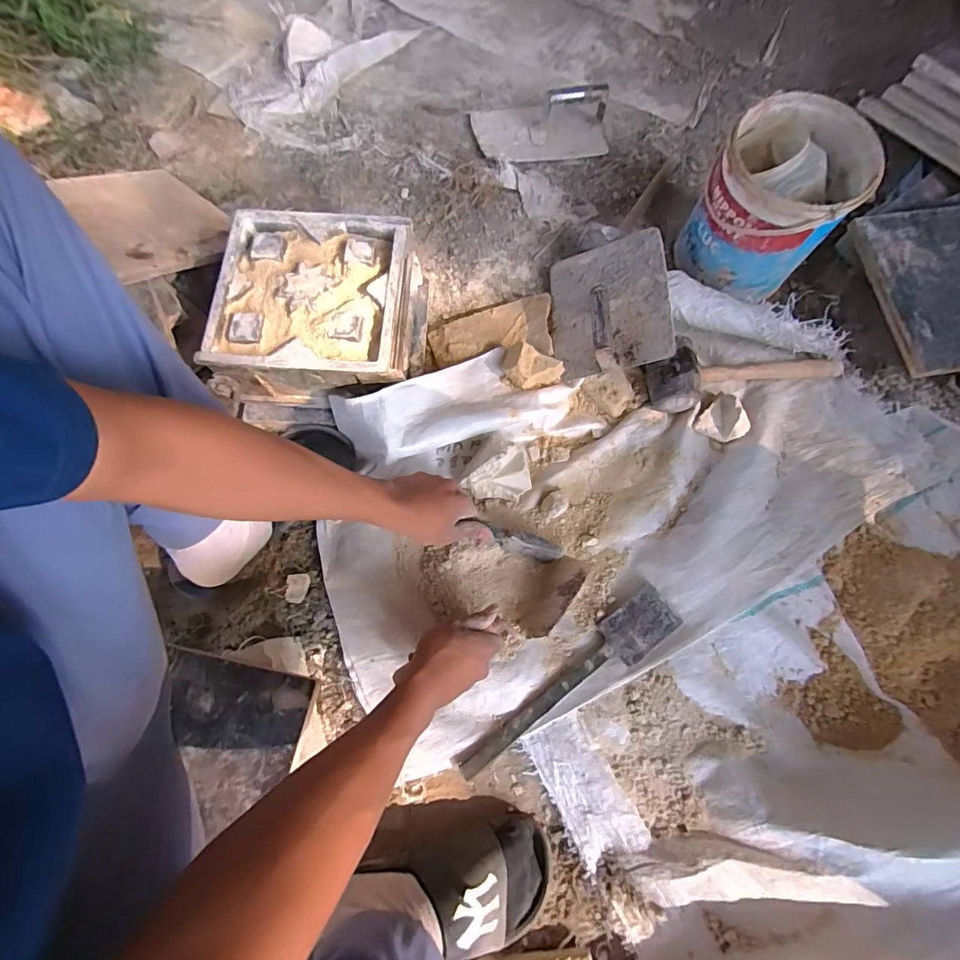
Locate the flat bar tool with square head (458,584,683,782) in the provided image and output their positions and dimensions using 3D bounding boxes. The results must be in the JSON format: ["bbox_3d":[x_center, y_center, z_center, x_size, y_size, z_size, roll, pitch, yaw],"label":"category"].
[{"bbox_3d":[0.113,0.247,0.559,0.317,0.014,0.063,-36,77,-11],"label":"flat bar tool with square head"}]

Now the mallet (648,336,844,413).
[{"bbox_3d":[0.383,-0.170,0.668,0.293,0.056,0.090,-15,74,-5],"label":"mallet"}]

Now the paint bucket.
[{"bbox_3d":[0.403,-0.386,0.646,0.170,0.164,0.186,0,71,1],"label":"paint bucket"}]

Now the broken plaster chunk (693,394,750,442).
[{"bbox_3d":[0.349,-0.085,0.651,0.066,0.031,0.059,-41,78,-12],"label":"broken plaster chunk"}]

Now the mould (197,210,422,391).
[{"bbox_3d":[-0.211,-0.226,0.638,0.242,0.132,0.220,3,73,0],"label":"mould"}]

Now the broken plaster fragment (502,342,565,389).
[{"bbox_3d":[0.071,-0.157,0.649,0.082,0.037,0.058,26,75,7],"label":"broken plaster fragment"}]

